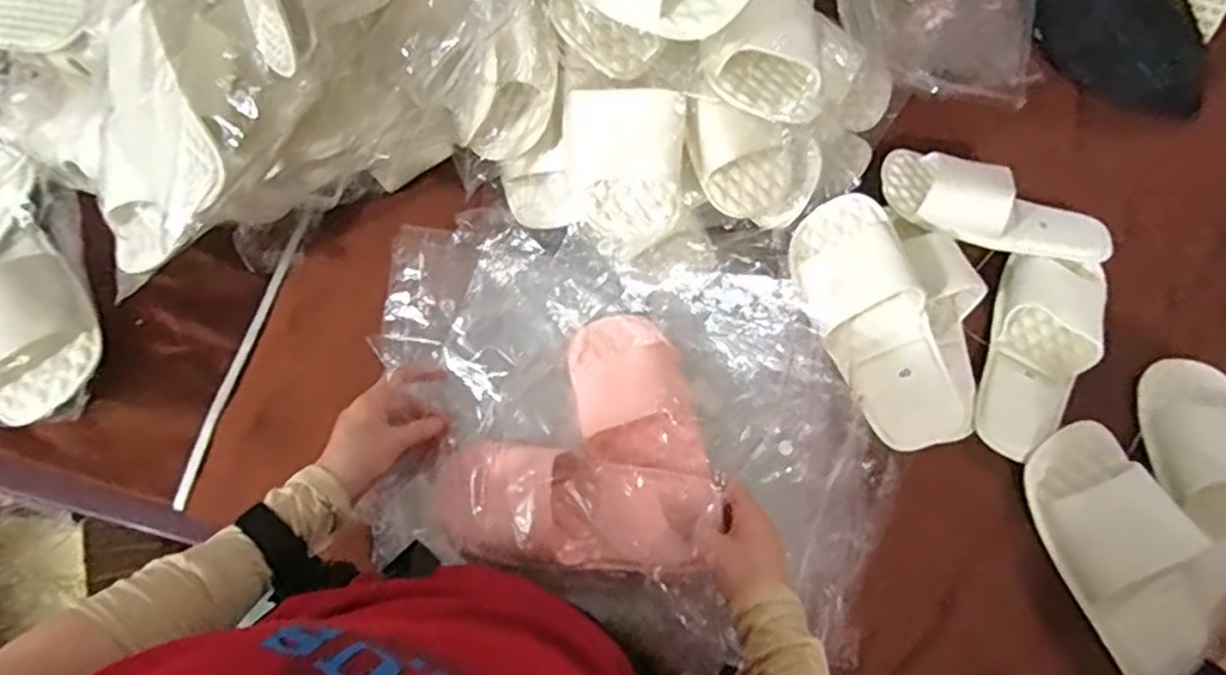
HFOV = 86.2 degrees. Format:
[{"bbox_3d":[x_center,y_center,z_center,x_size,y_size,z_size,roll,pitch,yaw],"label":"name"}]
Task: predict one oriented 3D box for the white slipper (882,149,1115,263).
[{"bbox_3d":[0.376,-0.124,0.643,0.225,0.047,0.091,27,76,5],"label":"white slipper"}]

